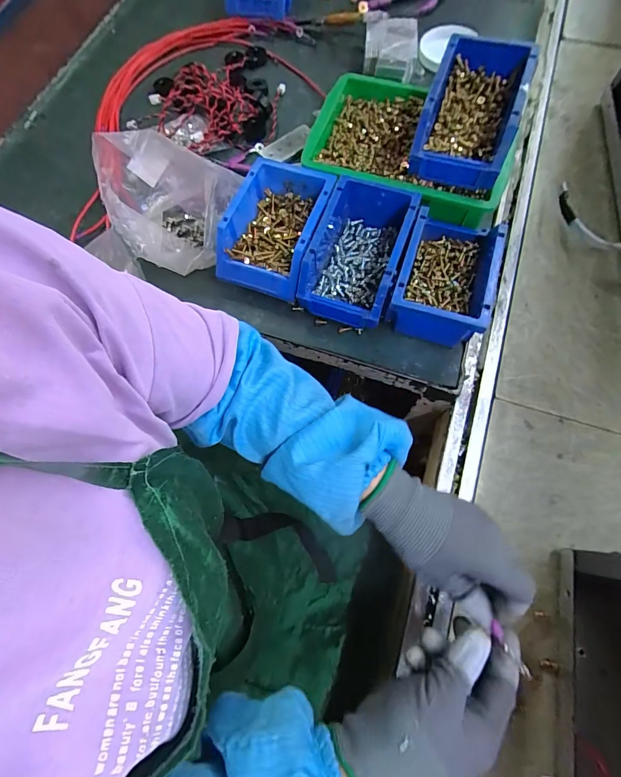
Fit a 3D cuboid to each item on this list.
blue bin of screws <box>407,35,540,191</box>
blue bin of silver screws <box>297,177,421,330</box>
[{"bbox_3d":[0.191,-0.332,0.442,0.105,0.063,0.169,19,72,9],"label":"blue bin of screws"},{"bbox_3d":[0.057,-0.165,0.457,0.104,0.067,0.162,18,72,9],"label":"blue bin of silver screws"}]

